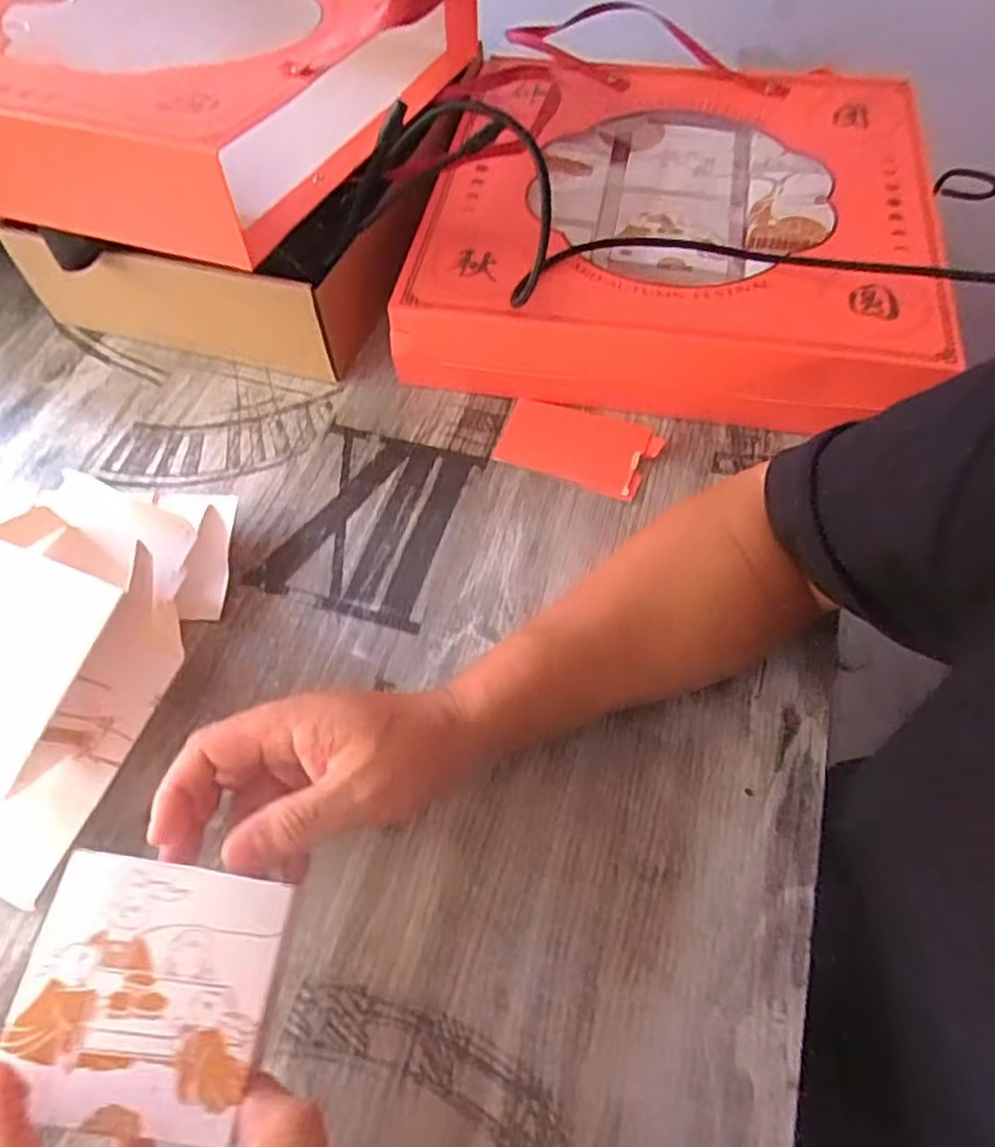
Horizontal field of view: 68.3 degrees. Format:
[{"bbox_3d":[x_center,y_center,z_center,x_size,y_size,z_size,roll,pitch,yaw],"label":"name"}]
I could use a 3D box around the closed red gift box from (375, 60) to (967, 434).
[{"bbox_3d":[0.133,-0.269,0.569,0.353,0.081,0.332,8,60,7],"label":"closed red gift box"}]

